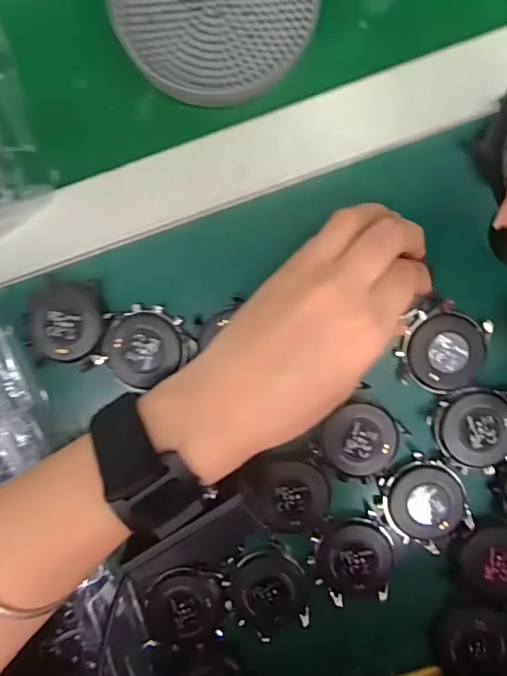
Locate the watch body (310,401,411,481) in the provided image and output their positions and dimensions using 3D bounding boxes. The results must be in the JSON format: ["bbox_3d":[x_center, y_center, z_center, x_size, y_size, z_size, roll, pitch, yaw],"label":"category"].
[{"bbox_3d":[0.060,0.058,0.286,0.041,0.018,0.044,40,94,-2],"label":"watch body"}]

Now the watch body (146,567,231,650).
[{"bbox_3d":[-0.038,0.160,0.289,0.046,0.017,0.044,-2,94,1],"label":"watch body"}]

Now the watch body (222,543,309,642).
[{"bbox_3d":[0.008,0.147,0.291,0.045,0.017,0.047,-17,93,2],"label":"watch body"}]

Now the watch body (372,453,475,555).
[{"bbox_3d":[0.098,0.095,0.283,0.046,0.012,0.050,0,94,1],"label":"watch body"}]

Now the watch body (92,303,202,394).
[{"bbox_3d":[-0.063,0.004,0.280,0.049,0.008,0.045,-32,93,3],"label":"watch body"}]

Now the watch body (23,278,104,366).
[{"bbox_3d":[-0.107,-0.009,0.281,0.042,0.007,0.044,-4,94,1],"label":"watch body"}]

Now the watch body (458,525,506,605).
[{"bbox_3d":[0.140,0.129,0.280,0.045,0.008,0.041,21,94,-1],"label":"watch body"}]

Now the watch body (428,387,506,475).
[{"bbox_3d":[0.129,0.050,0.282,0.051,0.014,0.050,0,94,1],"label":"watch body"}]

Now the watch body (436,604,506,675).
[{"bbox_3d":[0.127,0.175,0.283,0.041,0.013,0.041,0,94,1],"label":"watch body"}]

